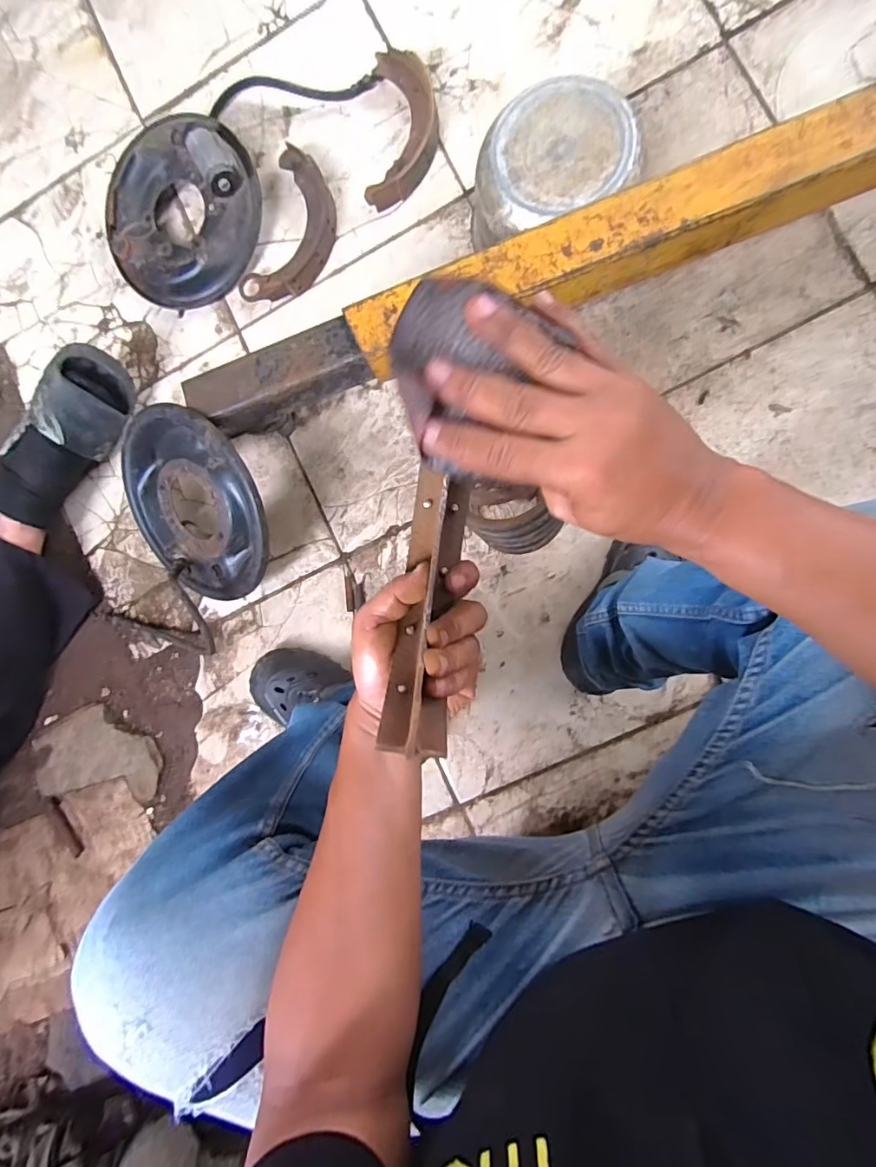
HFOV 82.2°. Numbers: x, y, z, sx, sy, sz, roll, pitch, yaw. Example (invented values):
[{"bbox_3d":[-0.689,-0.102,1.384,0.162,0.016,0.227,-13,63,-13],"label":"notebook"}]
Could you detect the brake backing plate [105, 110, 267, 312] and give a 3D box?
[{"bbox_3d":[-0.402,-0.574,0.785,0.265,0.071,0.265,4,107,13],"label":"brake backing plate"}]

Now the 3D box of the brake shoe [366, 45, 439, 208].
[{"bbox_3d":[-0.051,-0.678,0.750,0.102,0.036,0.217,6,92,8],"label":"brake shoe"}]

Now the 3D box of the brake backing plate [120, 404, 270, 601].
[{"bbox_3d":[-0.340,-0.110,0.706,0.263,0.032,0.262,13,119,24],"label":"brake backing plate"}]

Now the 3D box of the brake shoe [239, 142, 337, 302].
[{"bbox_3d":[-0.221,-0.539,0.771,0.119,0.030,0.223,22,94,7],"label":"brake shoe"}]

